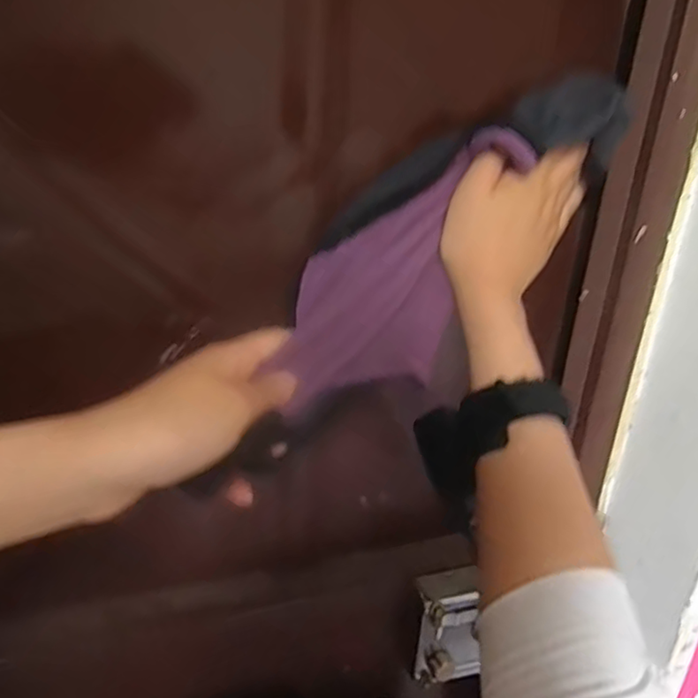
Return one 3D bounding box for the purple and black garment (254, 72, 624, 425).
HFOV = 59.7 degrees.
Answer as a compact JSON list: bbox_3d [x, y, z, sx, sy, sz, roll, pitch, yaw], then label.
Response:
[{"bbox_3d":[0.056,-0.064,0.363,0.264,0.081,0.078,-46,39,-11],"label":"purple and black garment"}]

